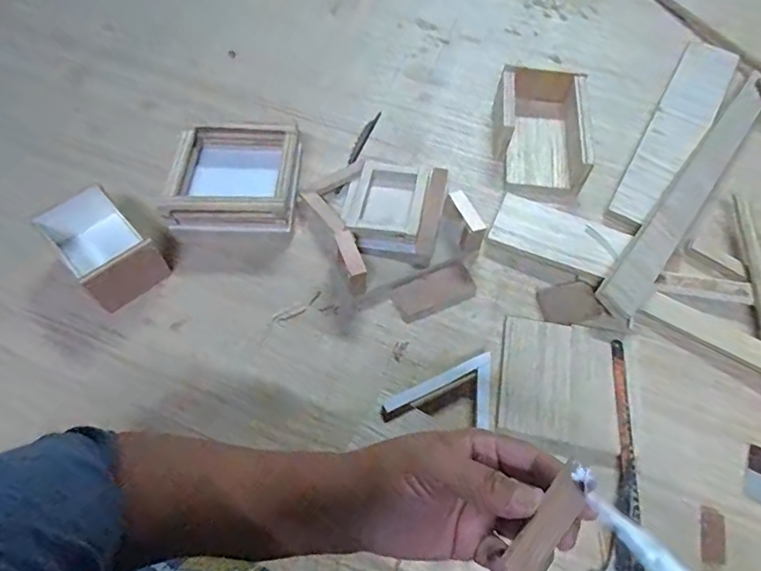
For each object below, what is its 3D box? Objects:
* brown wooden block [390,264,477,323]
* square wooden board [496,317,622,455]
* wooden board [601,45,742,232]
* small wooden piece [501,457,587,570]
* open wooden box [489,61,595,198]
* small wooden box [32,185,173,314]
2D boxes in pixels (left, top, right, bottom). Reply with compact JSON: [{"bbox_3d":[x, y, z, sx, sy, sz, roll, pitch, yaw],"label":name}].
[{"bbox_3d":[0.062,0.007,0.556,0.096,0.011,0.041,-22,63,-13],"label":"brown wooden block"},{"bbox_3d":[0.183,0.096,0.501,0.115,0.004,0.125,11,61,5],"label":"square wooden board"},{"bbox_3d":[0.403,-0.217,0.670,0.072,0.020,0.383,32,65,16],"label":"wooden board"},{"bbox_3d":[0.082,0.114,0.237,0.015,0.007,0.060,35,85,17],"label":"small wooden piece"},{"bbox_3d":[0.208,-0.204,0.637,0.115,0.051,0.177,6,61,2],"label":"open wooden box"},{"bbox_3d":[-0.299,-0.039,0.534,0.075,0.076,0.102,-39,68,-20],"label":"small wooden box"}]

